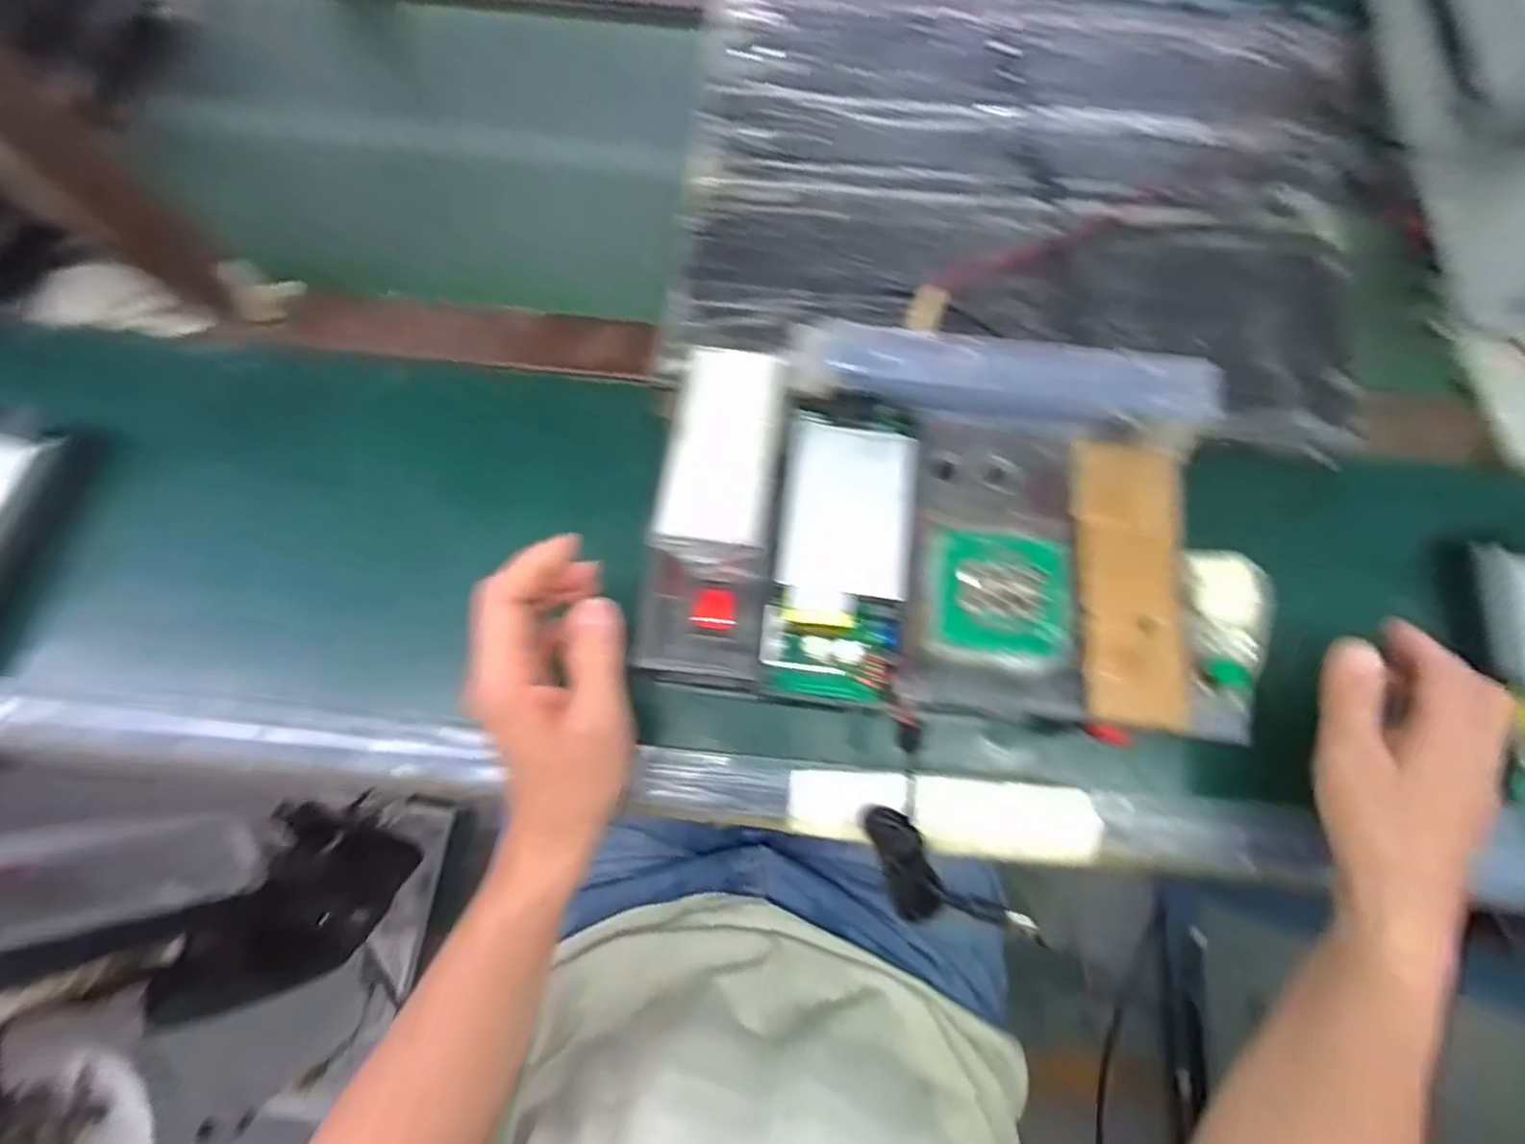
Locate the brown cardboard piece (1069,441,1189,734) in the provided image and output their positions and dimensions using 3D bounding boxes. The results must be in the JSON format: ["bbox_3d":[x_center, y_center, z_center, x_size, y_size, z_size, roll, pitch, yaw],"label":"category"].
[{"bbox_3d":[0.205,0.003,0.367,0.059,0.011,0.160,8,77,1],"label":"brown cardboard piece"}]

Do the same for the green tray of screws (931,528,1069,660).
[{"bbox_3d":[0.130,0.012,0.359,0.072,0.016,0.068,6,77,1],"label":"green tray of screws"}]

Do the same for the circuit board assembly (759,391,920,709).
[{"bbox_3d":[0.043,-0.017,0.350,0.067,0.035,0.167,9,77,2],"label":"circuit board assembly"}]

